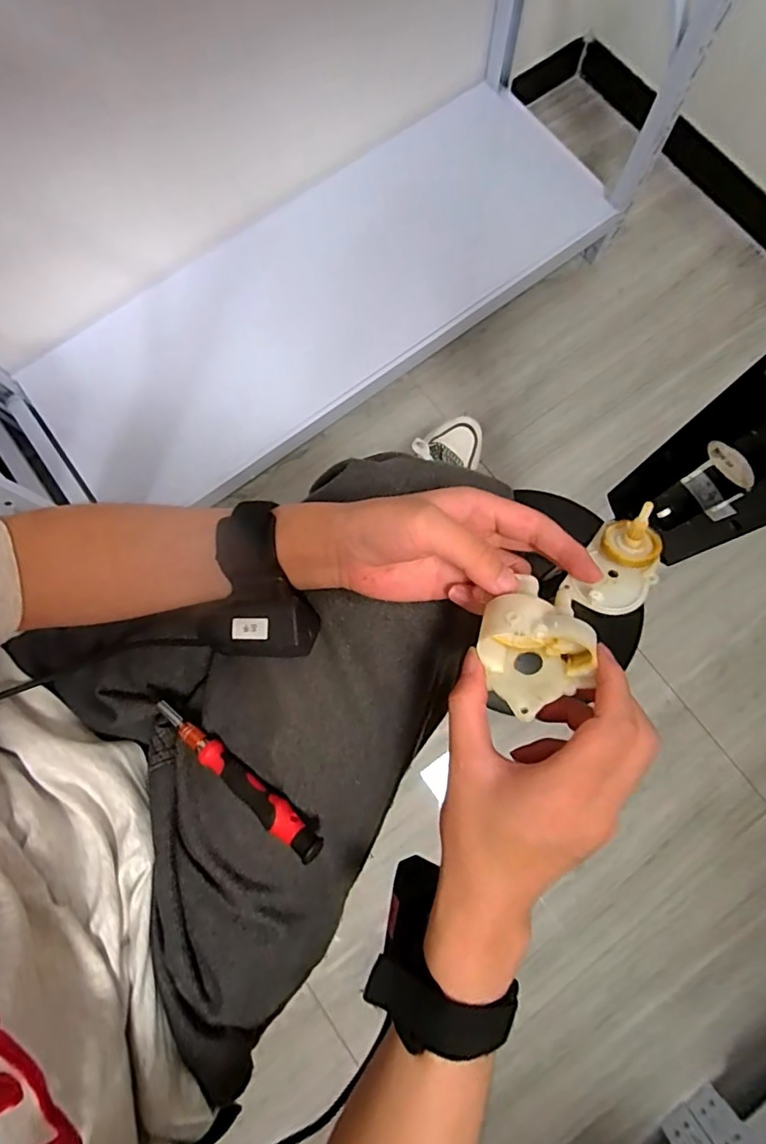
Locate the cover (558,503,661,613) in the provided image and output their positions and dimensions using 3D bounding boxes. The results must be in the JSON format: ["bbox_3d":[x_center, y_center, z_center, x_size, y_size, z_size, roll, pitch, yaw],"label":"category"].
[{"bbox_3d":[0.125,0.000,0.286,0.037,0.024,0.066,36,81,8],"label":"cover"}]

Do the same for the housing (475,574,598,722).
[{"bbox_3d":[0.078,0.038,0.275,0.050,0.042,0.059,-25,79,-4],"label":"housing"}]

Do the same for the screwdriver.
[{"bbox_3d":[-0.095,0.128,0.340,0.149,0.013,0.019,31,80,25],"label":"screwdriver"}]

